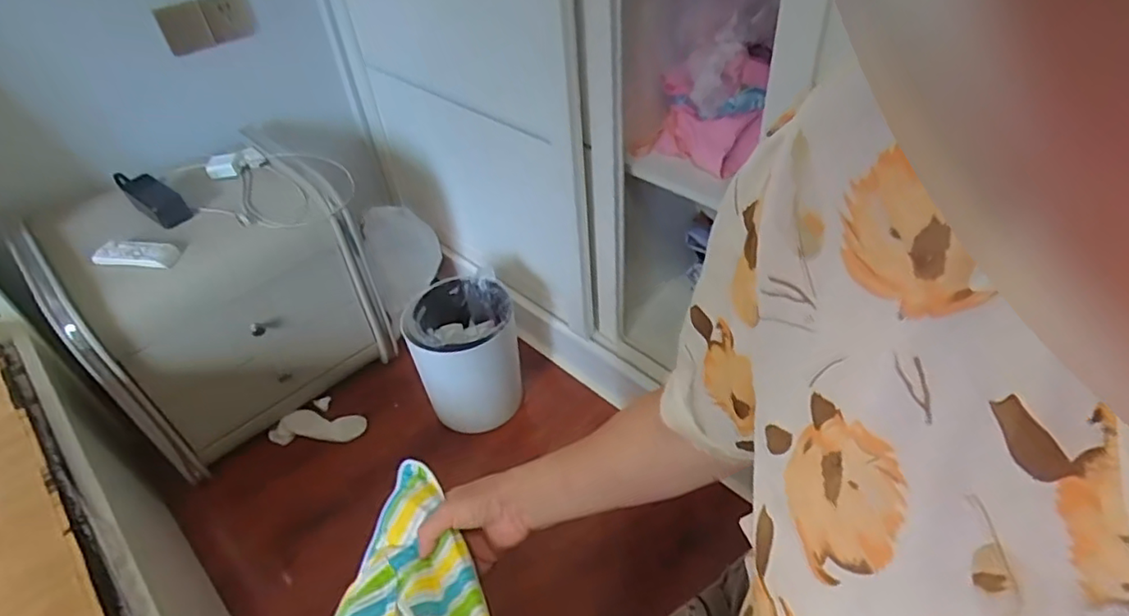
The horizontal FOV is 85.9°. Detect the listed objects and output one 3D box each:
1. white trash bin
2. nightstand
[{"bbox_3d":[-0.195,0.098,1.240,0.189,0.263,0.182,-9,43,-5],"label":"white trash bin"},{"bbox_3d":[-0.689,-0.029,1.242,0.492,0.411,0.359,-36,51,-29],"label":"nightstand"}]

